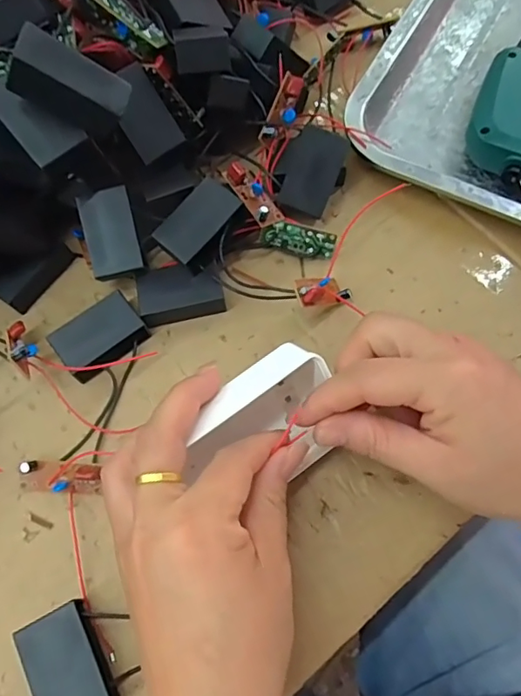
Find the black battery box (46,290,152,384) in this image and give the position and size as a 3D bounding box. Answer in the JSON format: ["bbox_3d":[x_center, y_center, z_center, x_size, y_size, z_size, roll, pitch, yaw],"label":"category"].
[{"bbox_3d":[-0.089,-0.006,0.292,0.047,0.017,0.033,-38,71,-12],"label":"black battery box"}]

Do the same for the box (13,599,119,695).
[{"bbox_3d":[-0.084,0.141,0.231,0.031,0.019,0.047,-28,69,-8],"label":"box"}]

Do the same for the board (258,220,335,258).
[{"bbox_3d":[0.022,-0.064,0.308,0.044,0.018,0.004,15,25,0],"label":"board"}]

